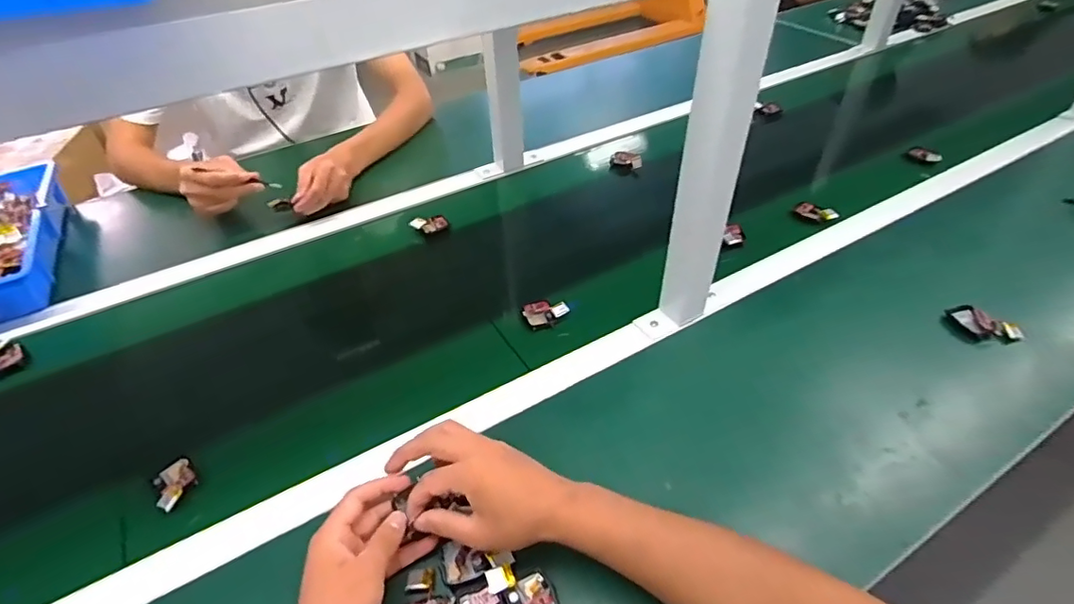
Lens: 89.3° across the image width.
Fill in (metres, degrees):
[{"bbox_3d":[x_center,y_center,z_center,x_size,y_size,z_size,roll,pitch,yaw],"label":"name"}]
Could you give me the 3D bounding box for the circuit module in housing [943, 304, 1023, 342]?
[{"bbox_3d":[0.515,0.027,0.628,0.073,0.021,0.033,30,53,29],"label":"circuit module in housing"}]

